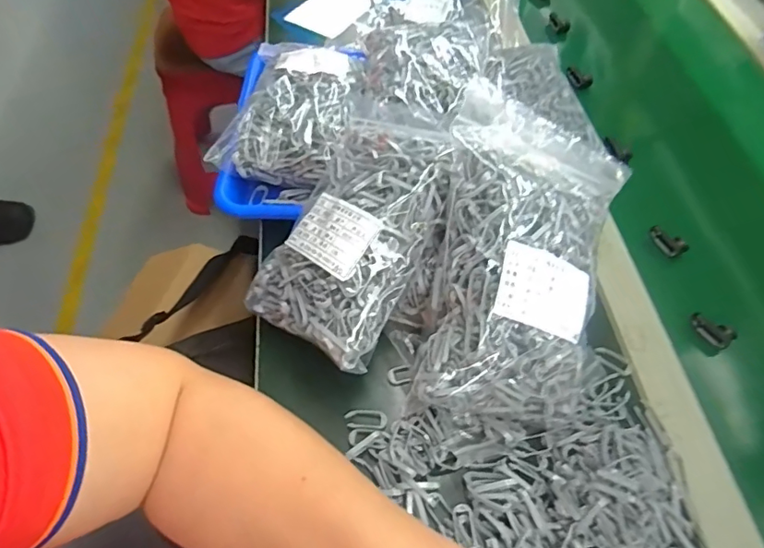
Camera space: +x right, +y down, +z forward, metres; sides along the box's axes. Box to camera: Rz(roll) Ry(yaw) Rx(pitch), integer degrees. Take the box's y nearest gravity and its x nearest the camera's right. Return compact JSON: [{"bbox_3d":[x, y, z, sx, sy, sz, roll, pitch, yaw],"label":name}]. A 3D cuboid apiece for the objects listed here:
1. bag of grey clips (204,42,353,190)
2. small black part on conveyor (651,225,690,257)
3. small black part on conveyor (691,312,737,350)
[{"bbox_3d":[-0.085,-0.169,0.513,0.115,0.053,0.179,10,56,4],"label":"bag of grey clips"},{"bbox_3d":[0.274,-0.031,0.496,0.017,0.012,0.036,-35,65,-23],"label":"small black part on conveyor"},{"bbox_3d":[0.283,0.048,0.443,0.018,0.011,0.035,-34,64,-23],"label":"small black part on conveyor"}]

